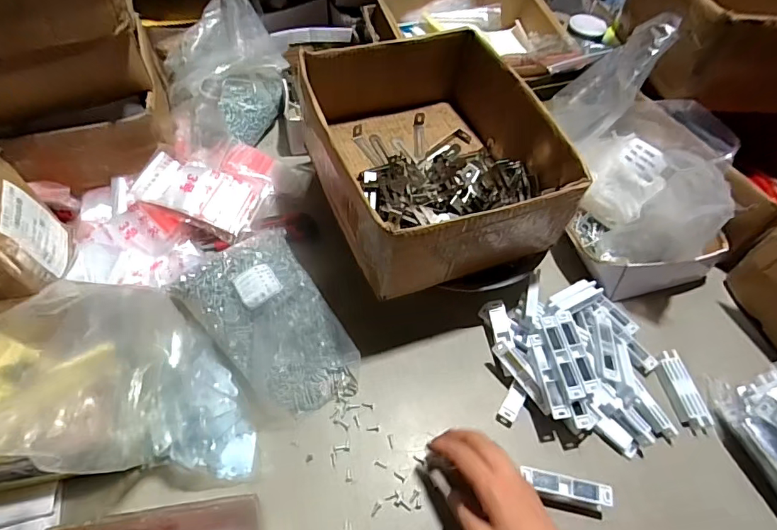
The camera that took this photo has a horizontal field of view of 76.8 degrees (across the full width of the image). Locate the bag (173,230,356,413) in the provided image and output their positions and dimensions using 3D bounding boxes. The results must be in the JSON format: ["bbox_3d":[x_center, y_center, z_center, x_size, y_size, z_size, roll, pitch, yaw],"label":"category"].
[{"bbox_3d":[-0.135,0.057,0.565,0.136,0.079,0.218,-29,62,-23],"label":"bag"}]

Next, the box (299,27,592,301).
[{"bbox_3d":[0.050,-0.141,0.609,0.254,0.115,0.315,-15,58,-15],"label":"box"}]

